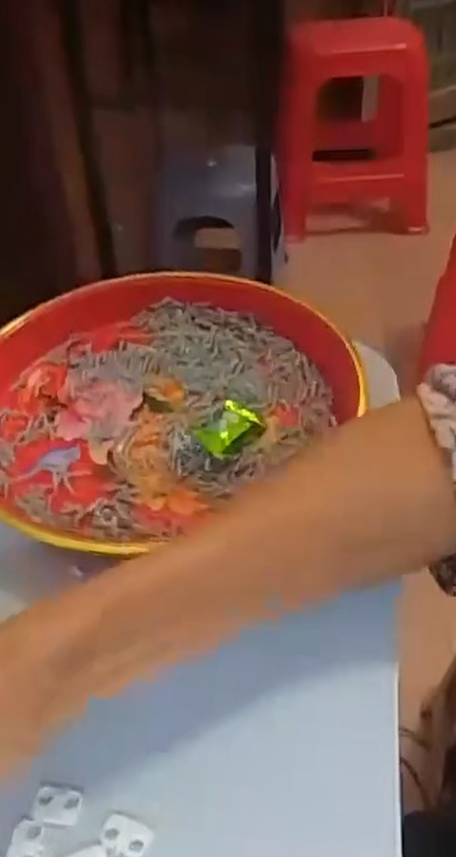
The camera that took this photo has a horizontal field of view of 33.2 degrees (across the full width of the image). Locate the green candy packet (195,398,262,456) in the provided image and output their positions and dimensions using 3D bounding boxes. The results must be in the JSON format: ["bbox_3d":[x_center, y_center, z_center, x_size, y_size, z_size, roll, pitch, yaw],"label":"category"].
[{"bbox_3d":[0.002,0.000,0.404,0.025,0.013,0.045,18,31,22],"label":"green candy packet"}]

